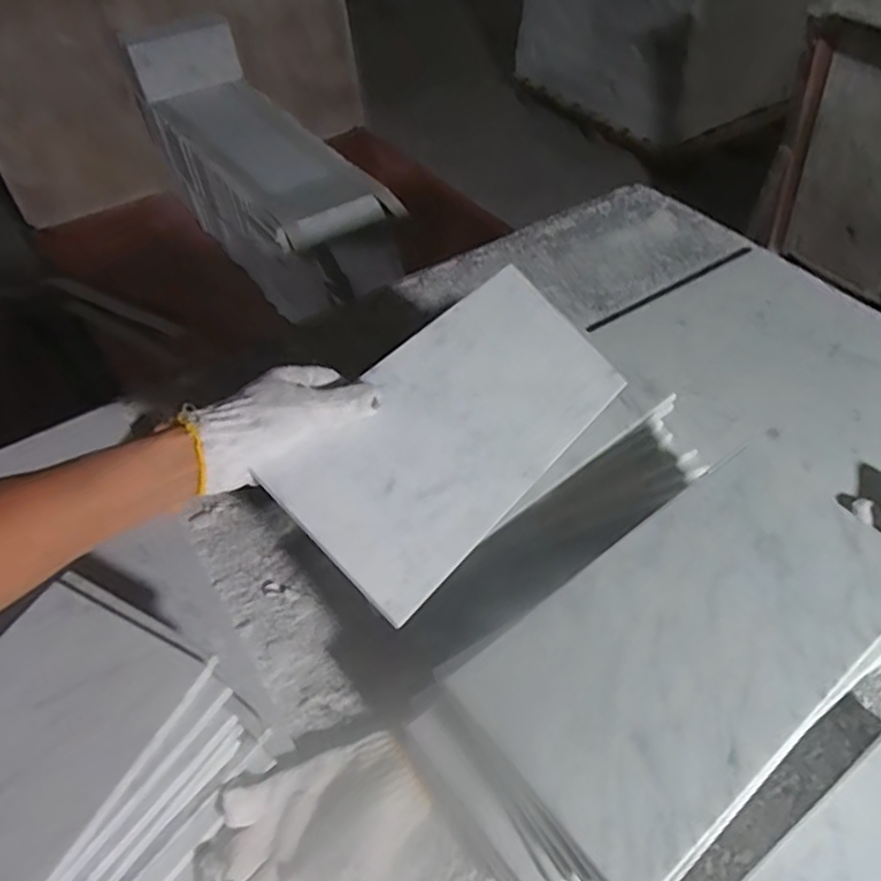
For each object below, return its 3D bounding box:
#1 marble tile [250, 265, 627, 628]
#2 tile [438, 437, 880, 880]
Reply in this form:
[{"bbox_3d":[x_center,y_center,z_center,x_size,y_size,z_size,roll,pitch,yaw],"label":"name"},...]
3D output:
[{"bbox_3d":[0.016,-0.014,0.538,0.149,0.014,0.296,46,60,3],"label":"marble tile"},{"bbox_3d":[0.169,0.118,0.438,0.307,0.012,0.148,-30,56,-25],"label":"tile"}]

